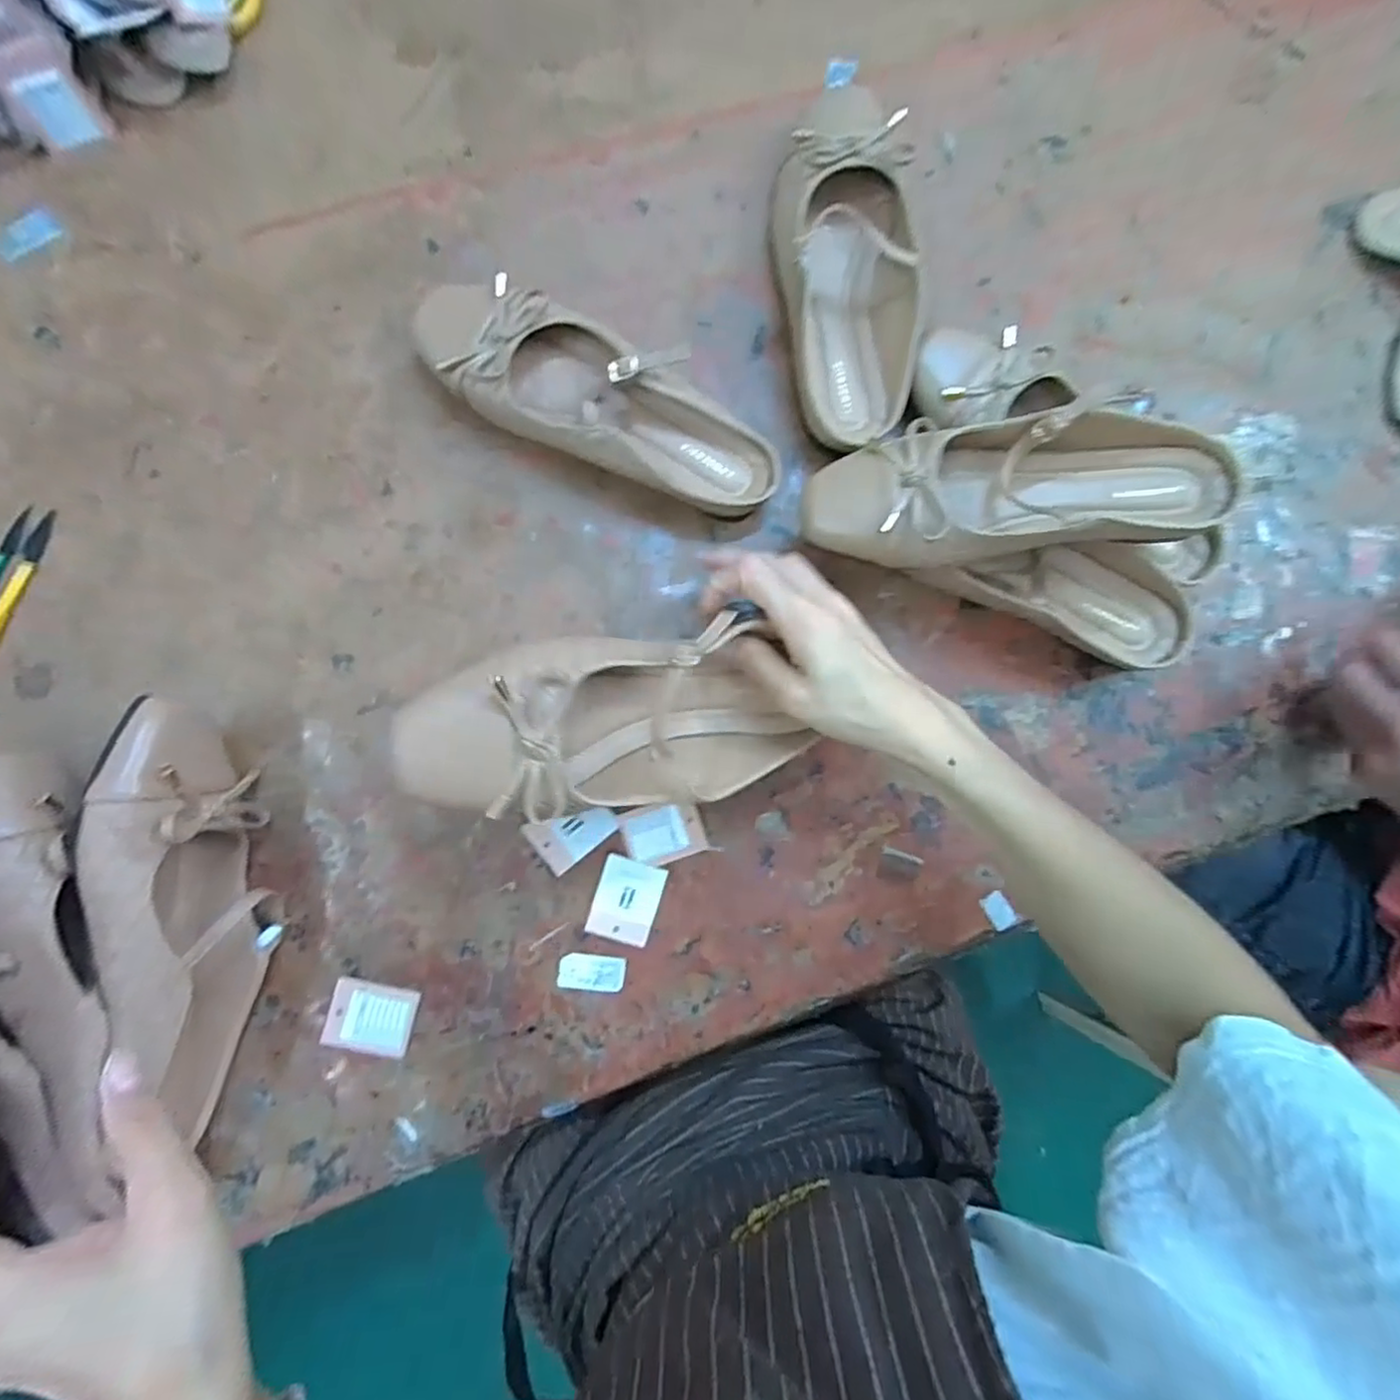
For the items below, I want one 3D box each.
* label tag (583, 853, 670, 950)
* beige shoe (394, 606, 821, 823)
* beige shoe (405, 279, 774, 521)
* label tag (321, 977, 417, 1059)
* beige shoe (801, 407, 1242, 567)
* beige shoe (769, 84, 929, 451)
[{"bbox_3d":[-0.046,0.127,0.421,0.040,0.004,0.051,18,84,-3],"label":"label tag"},{"bbox_3d":[-0.037,0.010,0.341,0.195,0.061,0.092,-1,85,-32],"label":"beige shoe"},{"bbox_3d":[-0.061,-0.190,0.425,0.236,0.045,0.087,25,84,-2],"label":"beige shoe"},{"bbox_3d":[-0.200,0.194,0.404,0.051,0.004,0.039,12,85,-4],"label":"label tag"},{"bbox_3d":[0.188,-0.123,0.387,0.243,0.056,0.081,-6,86,-5],"label":"beige shoe"},{"bbox_3d":[0.098,-0.294,0.445,0.101,0.052,0.255,-4,86,-5],"label":"beige shoe"}]

